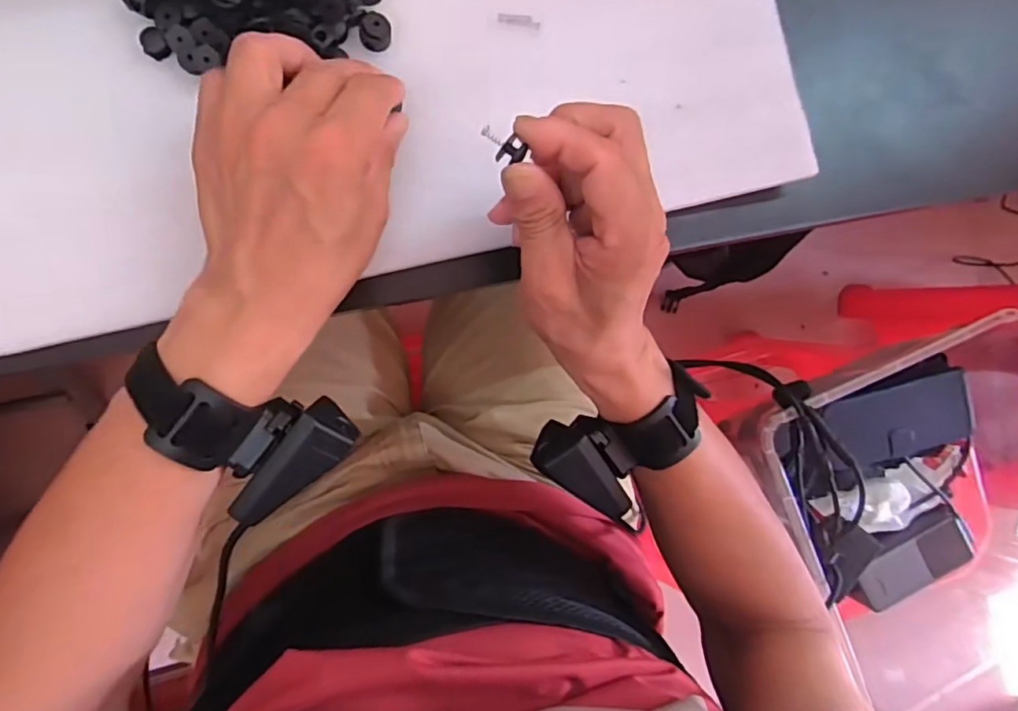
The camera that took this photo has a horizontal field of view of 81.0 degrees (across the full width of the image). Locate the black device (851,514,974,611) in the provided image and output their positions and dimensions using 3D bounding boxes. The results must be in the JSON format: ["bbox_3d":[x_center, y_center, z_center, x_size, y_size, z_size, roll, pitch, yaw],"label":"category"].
[{"bbox_3d":[0.443,0.224,0.653,0.140,0.027,0.062,-28,94,-9],"label":"black device"}]

